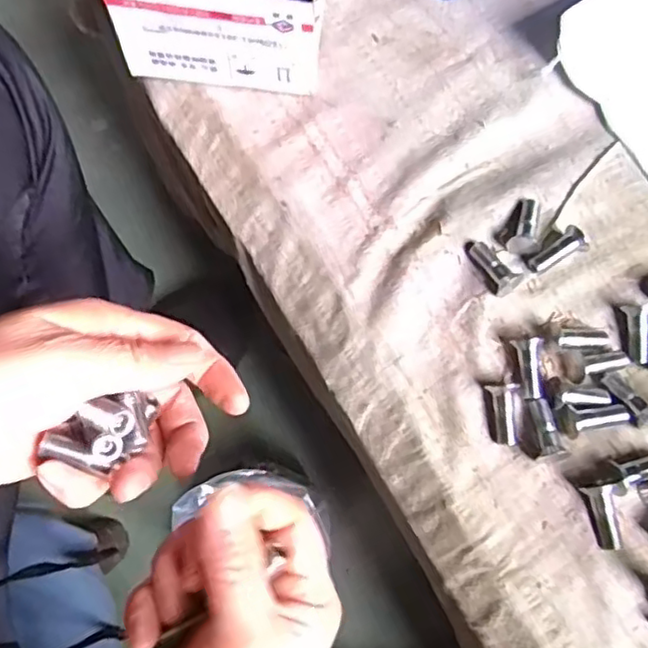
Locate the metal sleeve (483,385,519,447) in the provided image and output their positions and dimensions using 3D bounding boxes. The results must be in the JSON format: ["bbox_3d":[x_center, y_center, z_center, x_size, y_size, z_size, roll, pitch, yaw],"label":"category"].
[{"bbox_3d":[0.103,0.052,0.367,0.015,0.013,0.034,-7,86,-2],"label":"metal sleeve"}]

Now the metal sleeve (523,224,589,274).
[{"bbox_3d":[0.145,-0.045,0.400,0.038,0.012,0.017,-30,75,-9],"label":"metal sleeve"}]

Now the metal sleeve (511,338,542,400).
[{"bbox_3d":[0.121,0.026,0.375,0.016,0.012,0.035,-5,90,-1],"label":"metal sleeve"}]

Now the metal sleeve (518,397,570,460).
[{"bbox_3d":[0.123,0.061,0.365,0.021,0.017,0.035,-16,74,-5],"label":"metal sleeve"}]

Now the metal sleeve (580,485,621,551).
[{"bbox_3d":[0.152,0.105,0.349,0.013,0.016,0.034,-14,73,-4],"label":"metal sleeve"}]

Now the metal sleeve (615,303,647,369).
[{"bbox_3d":[0.193,0.007,0.382,0.025,0.016,0.037,-2,73,-1],"label":"metal sleeve"}]

